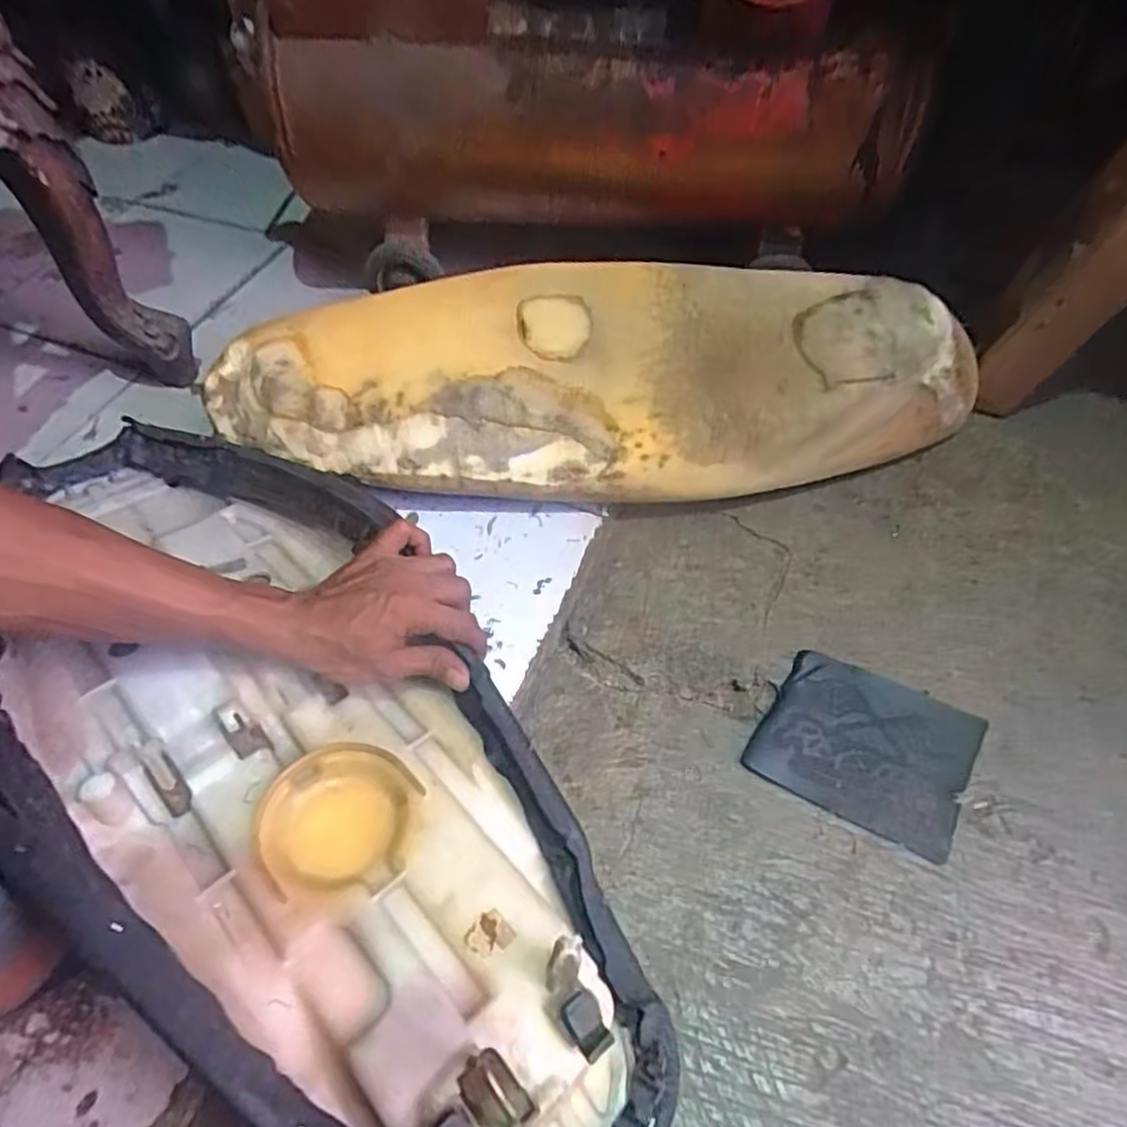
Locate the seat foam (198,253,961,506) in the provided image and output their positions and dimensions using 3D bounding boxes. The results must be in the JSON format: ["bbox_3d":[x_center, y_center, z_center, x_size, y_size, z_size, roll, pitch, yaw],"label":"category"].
[{"bbox_3d":[0.031,-0.179,0.689,0.695,0.119,0.217,0,55,4],"label":"seat foam"}]

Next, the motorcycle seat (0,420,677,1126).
[{"bbox_3d":[-0.201,0.106,0.460,0.248,0.104,0.676,-36,66,-19],"label":"motorcycle seat"}]

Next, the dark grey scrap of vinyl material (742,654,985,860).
[{"bbox_3d":[0.240,0.143,0.551,0.152,0.004,0.129,24,60,19],"label":"dark grey scrap of vinyl material"}]

